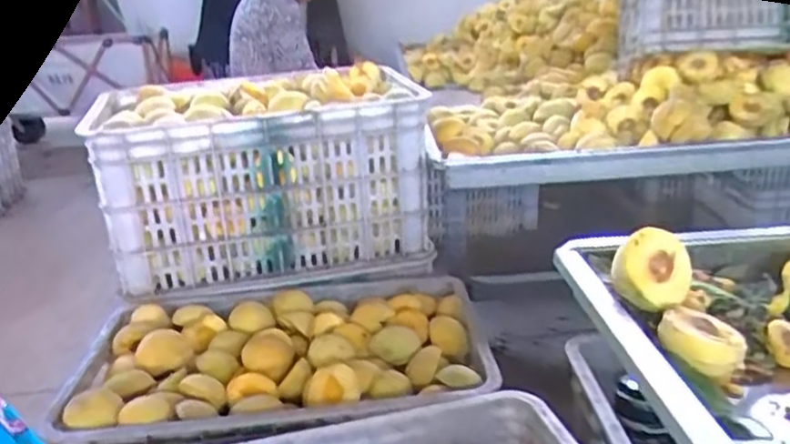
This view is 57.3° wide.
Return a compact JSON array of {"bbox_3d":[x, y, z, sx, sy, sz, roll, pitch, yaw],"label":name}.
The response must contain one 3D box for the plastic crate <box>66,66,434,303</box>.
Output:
[{"bbox_3d":[-0.211,-0.086,1.253,0.495,0.281,0.339,-7,18,-7],"label":"plastic crate"}]

